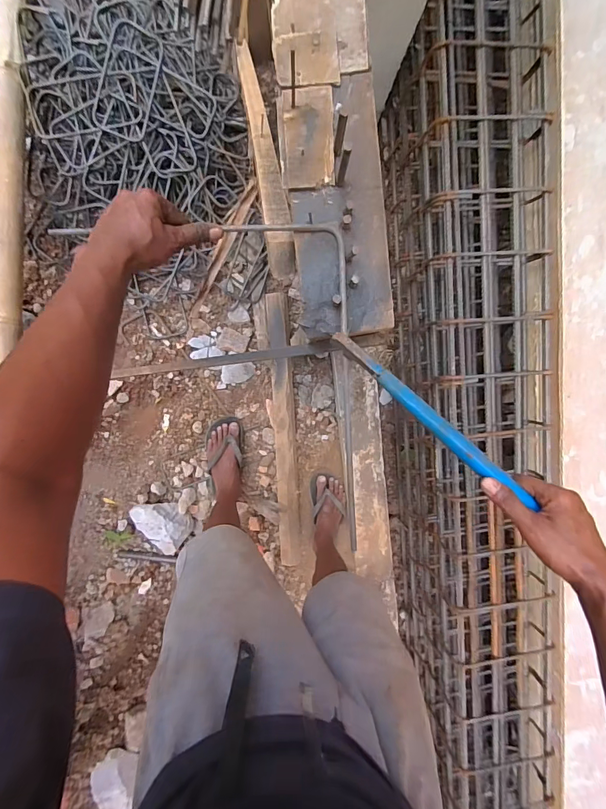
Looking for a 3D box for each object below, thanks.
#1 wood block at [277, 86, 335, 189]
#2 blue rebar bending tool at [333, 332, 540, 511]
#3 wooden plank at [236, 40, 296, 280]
[{"bbox_3d":[0.004,-0.335,0.503,0.068,0.013,0.113,-2,96,-3],"label":"wood block"},{"bbox_3d":[0.146,0.018,0.455,0.282,0.017,0.027,40,93,-4],"label":"blue rebar bending tool"},{"bbox_3d":[-0.084,-0.509,0.775,0.041,0.059,0.772,-9,55,-2],"label":"wooden plank"}]

